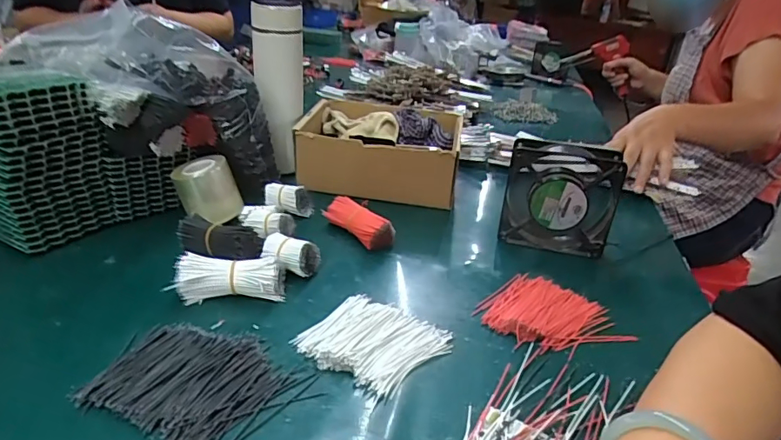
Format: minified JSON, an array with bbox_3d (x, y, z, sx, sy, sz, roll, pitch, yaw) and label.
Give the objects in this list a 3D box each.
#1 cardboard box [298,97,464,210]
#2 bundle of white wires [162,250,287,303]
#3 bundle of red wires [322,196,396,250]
[{"bbox_3d":[-0.009,-0.096,0.712,0.214,0.095,0.191,10,27,9],"label":"cardboard box"},{"bbox_3d":[-0.146,0.053,0.454,0.095,0.035,0.036,0,27,-11],"label":"bundle of white wires"},{"bbox_3d":[-0.038,0.004,0.572,0.094,0.036,0.028,24,32,33],"label":"bundle of red wires"}]

